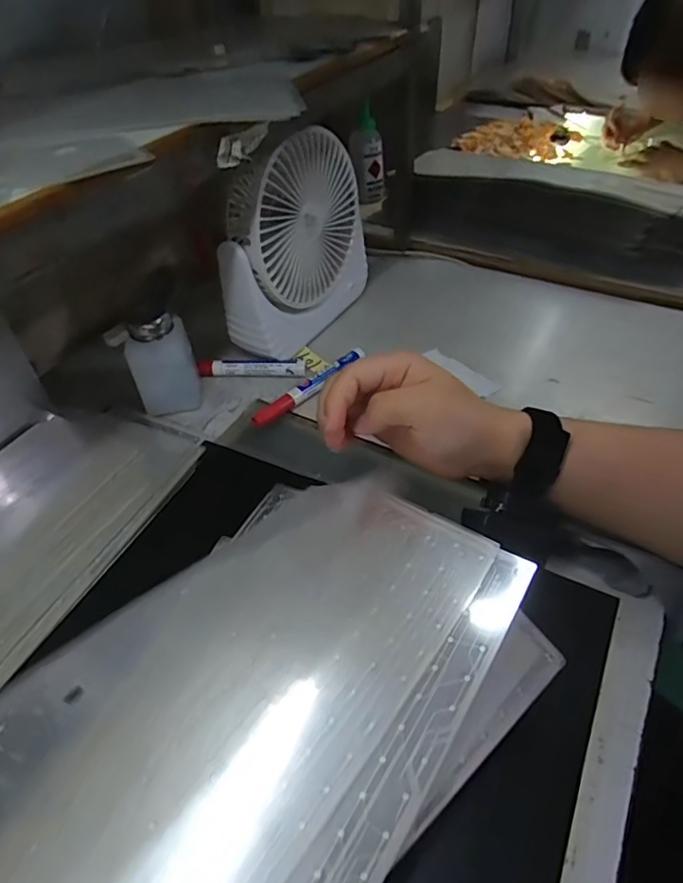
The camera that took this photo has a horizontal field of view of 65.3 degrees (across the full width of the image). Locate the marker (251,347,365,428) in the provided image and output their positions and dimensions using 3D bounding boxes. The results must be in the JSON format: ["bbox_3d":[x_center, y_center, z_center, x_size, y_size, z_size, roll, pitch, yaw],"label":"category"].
[{"bbox_3d":[-0.028,-0.056,0.528,0.145,0.013,0.018,-36,53,-28],"label":"marker"}]

